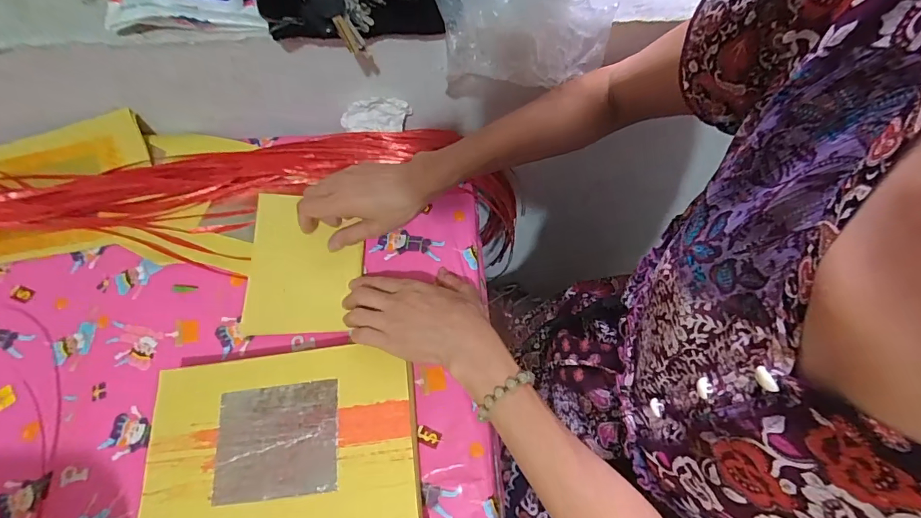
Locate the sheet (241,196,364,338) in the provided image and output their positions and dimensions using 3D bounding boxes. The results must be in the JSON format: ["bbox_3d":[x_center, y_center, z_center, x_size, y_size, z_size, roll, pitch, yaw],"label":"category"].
[{"bbox_3d":[-0.168,0.004,0.455,0.121,0.009,0.150,0,79,5],"label":"sheet"}]

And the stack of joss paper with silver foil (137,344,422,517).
[{"bbox_3d":[-0.155,0.165,0.385,0.229,0.040,0.152,-6,67,-3],"label":"stack of joss paper with silver foil"}]

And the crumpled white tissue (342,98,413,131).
[{"bbox_3d":[-0.102,-0.170,0.507,0.082,0.044,0.028,-3,67,-2],"label":"crumpled white tissue"}]

